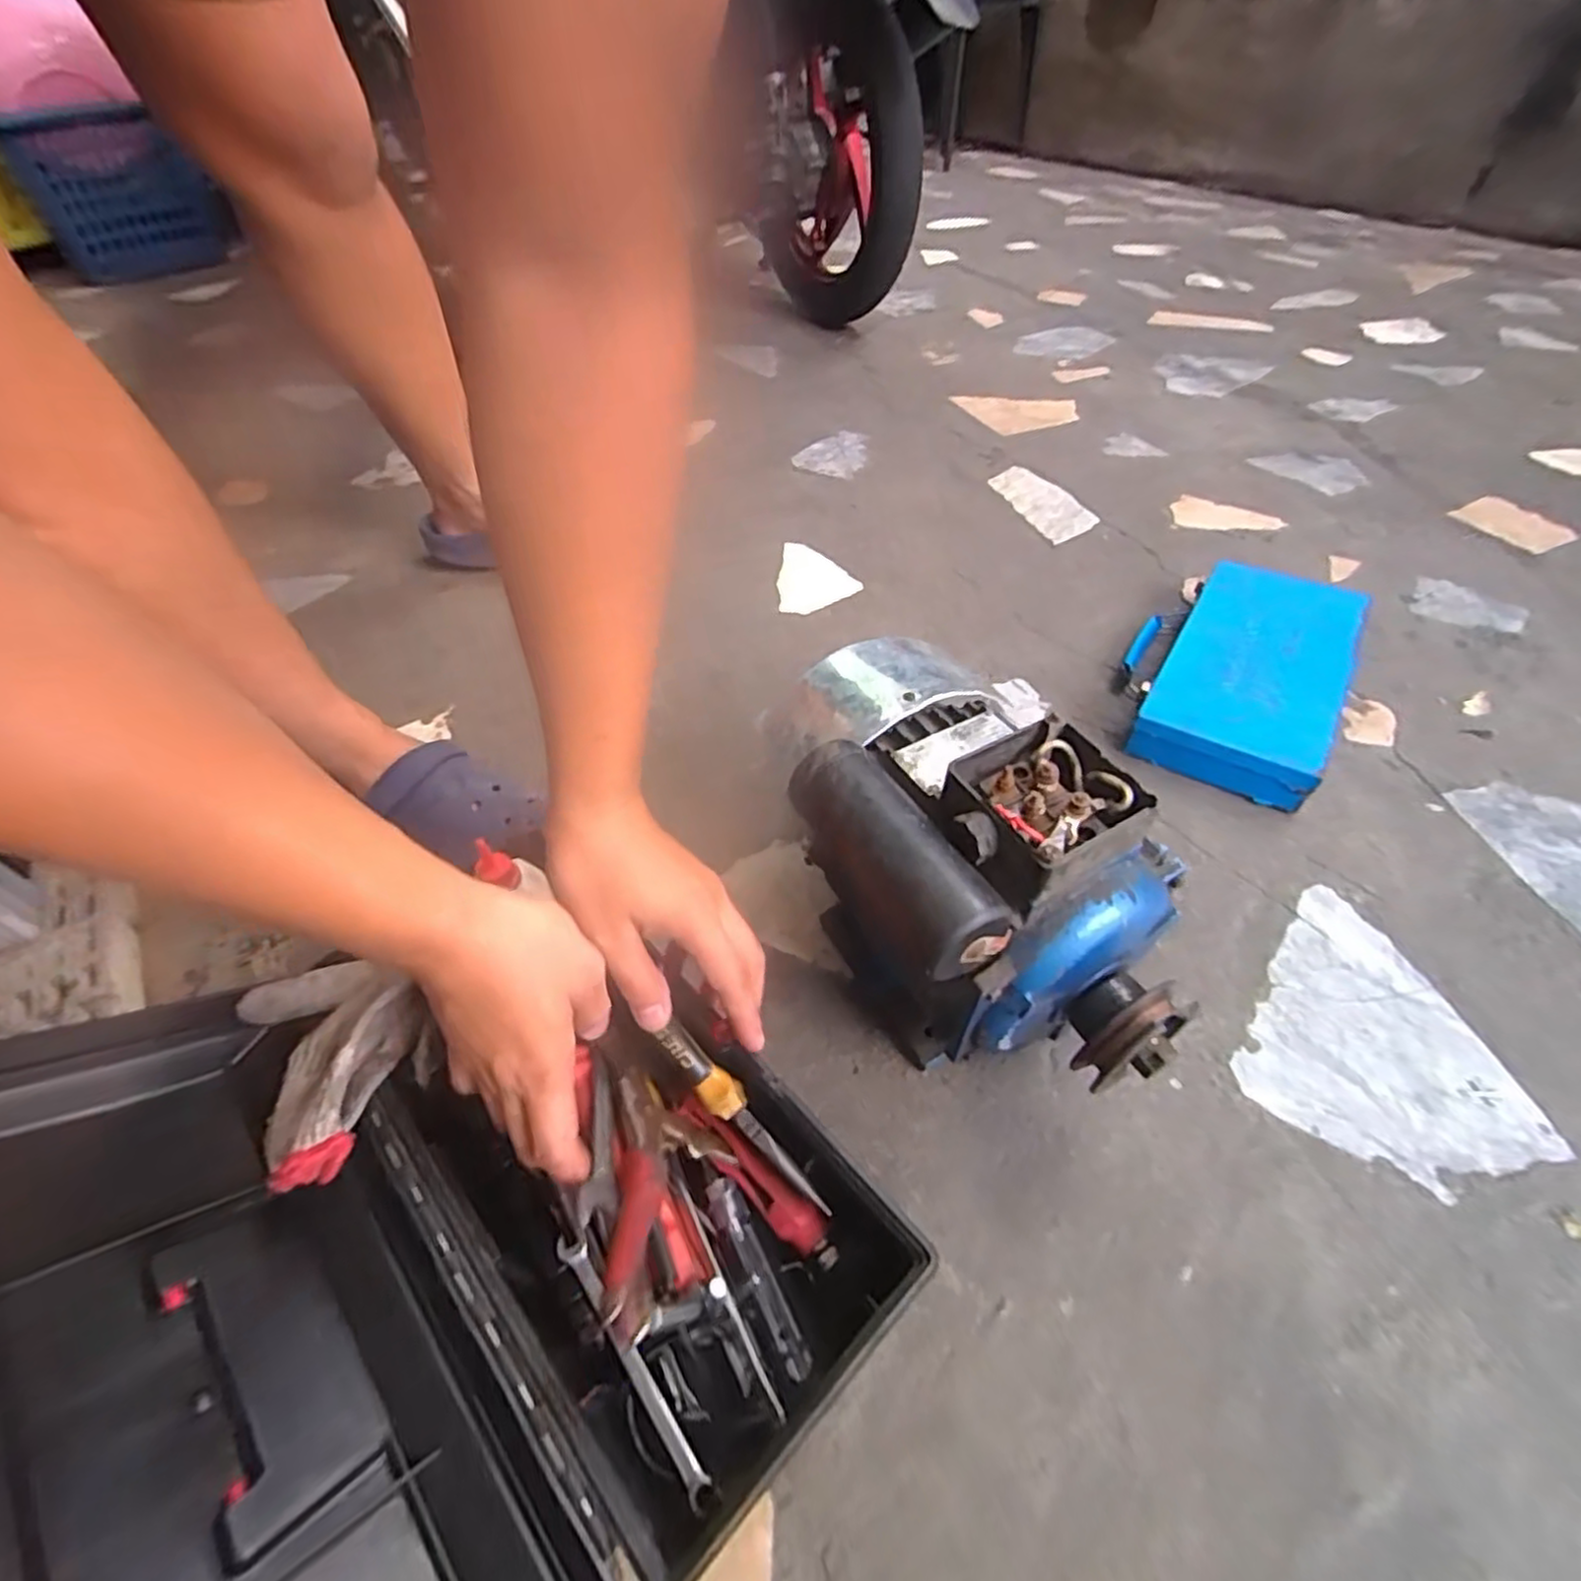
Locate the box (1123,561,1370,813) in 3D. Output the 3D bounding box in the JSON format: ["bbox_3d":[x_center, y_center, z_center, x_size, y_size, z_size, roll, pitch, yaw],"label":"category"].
[{"bbox_3d":[0.440,-0.123,0.719,0.182,0.063,0.301,26,54,24],"label":"box"}]

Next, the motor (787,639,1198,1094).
[{"bbox_3d":[0.111,0.047,0.487,0.182,0.207,0.317,-22,50,-16],"label":"motor"}]

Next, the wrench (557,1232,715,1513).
[{"bbox_3d":[-0.082,0.283,0.364,0.013,0.013,0.135,-33,54,-24],"label":"wrench"}]

